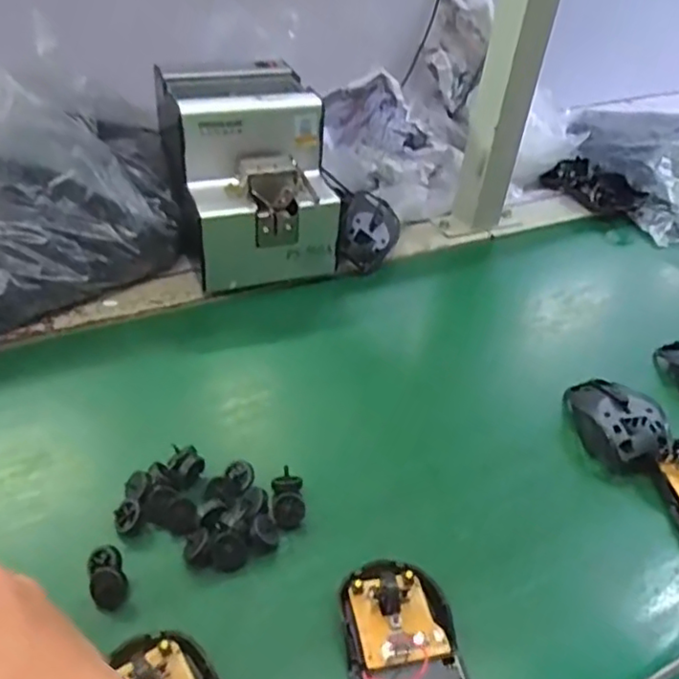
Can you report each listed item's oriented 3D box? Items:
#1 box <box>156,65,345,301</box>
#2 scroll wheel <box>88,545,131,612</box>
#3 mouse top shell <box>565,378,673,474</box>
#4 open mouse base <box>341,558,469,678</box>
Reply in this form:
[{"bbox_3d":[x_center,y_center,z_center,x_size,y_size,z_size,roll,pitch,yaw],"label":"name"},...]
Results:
[{"bbox_3d":[-0.090,-0.149,0.587,0.136,0.148,0.171,-10,42,-18],"label":"box"},{"bbox_3d":[-0.127,0.130,0.351,0.019,0.018,0.028,-13,43,-21],"label":"scroll wheel"},{"bbox_3d":[0.204,0.059,0.469,0.053,0.034,0.082,0,40,-7],"label":"mouse top shell"},{"bbox_3d":[0.033,0.164,0.335,0.057,0.020,0.097,0,40,-8],"label":"open mouse base"}]

